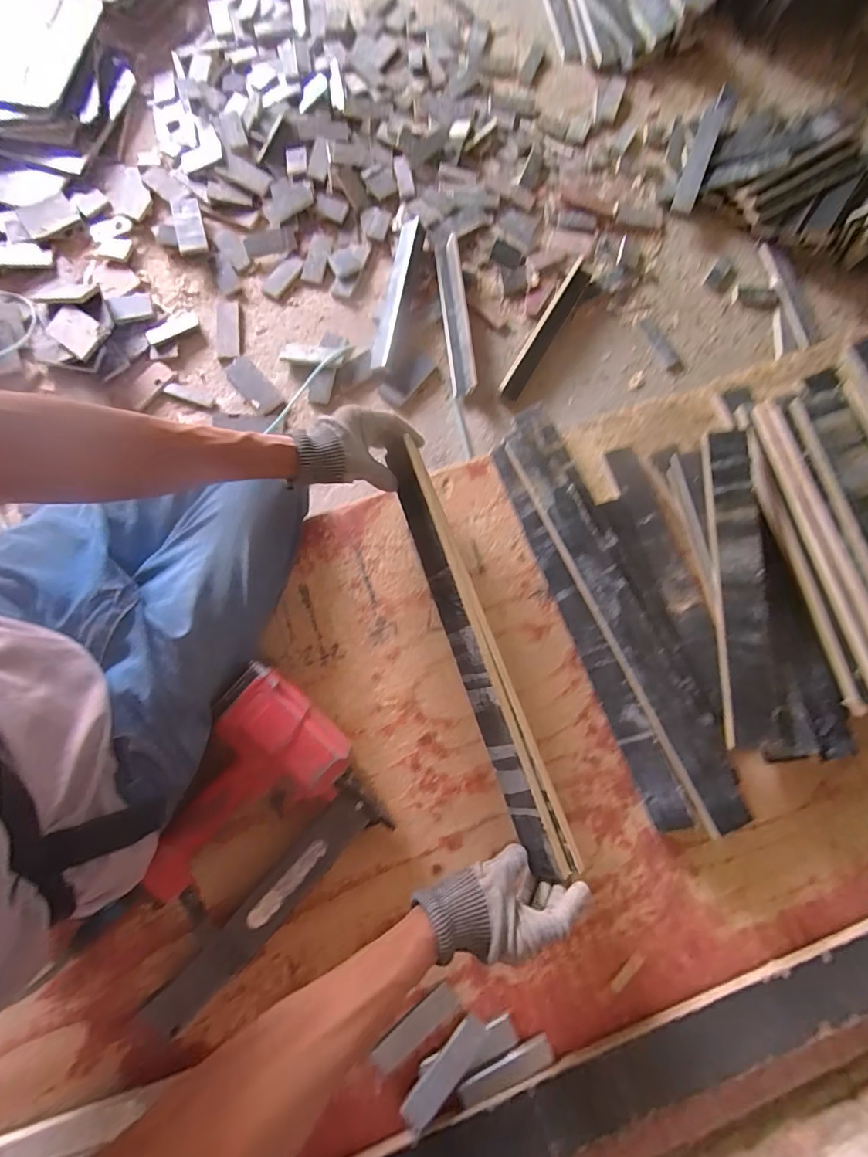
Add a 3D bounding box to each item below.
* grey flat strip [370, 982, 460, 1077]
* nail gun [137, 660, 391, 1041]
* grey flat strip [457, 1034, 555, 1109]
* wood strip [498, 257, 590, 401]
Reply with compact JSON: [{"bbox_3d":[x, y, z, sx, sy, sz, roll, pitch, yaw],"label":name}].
[{"bbox_3d":[-0.021,0.486,0.493,0.105,0.005,0.029,-39,82,-8],"label":"grey flat strip"},{"bbox_3d":[-0.225,0.277,0.498,0.312,0.080,0.225,-40,82,-9],"label":"nail gun"},{"bbox_3d":[0.076,0.522,0.483,0.104,0.007,0.026,-23,80,-6],"label":"grey flat strip"},{"bbox_3d":[0.349,-0.767,1.397,0.066,0.025,0.522,30,79,4],"label":"wood strip"}]

